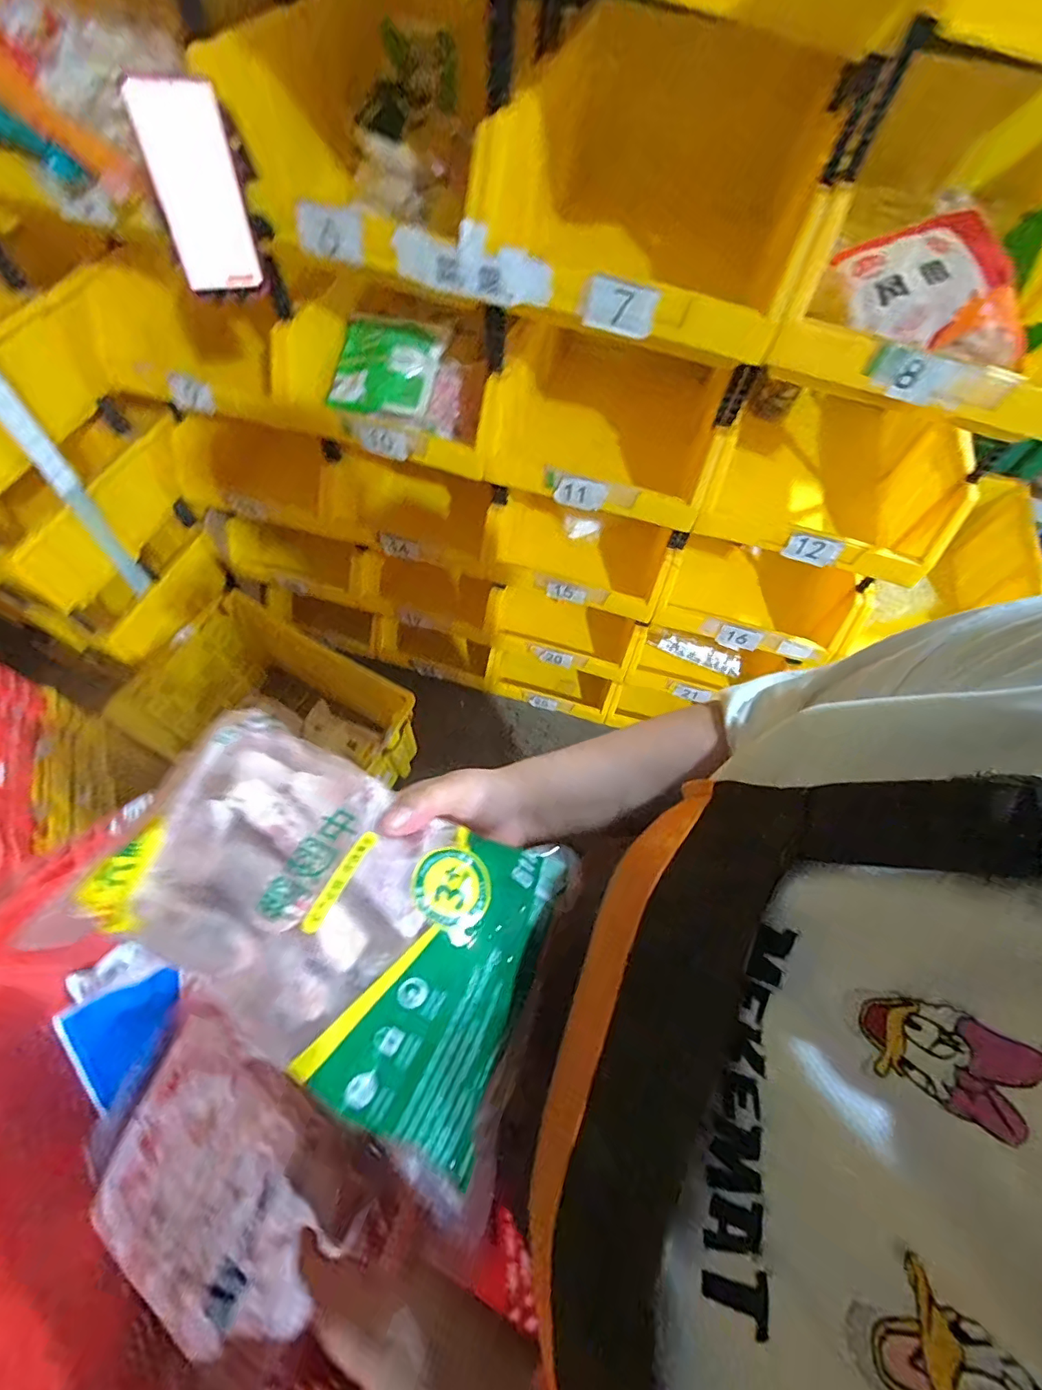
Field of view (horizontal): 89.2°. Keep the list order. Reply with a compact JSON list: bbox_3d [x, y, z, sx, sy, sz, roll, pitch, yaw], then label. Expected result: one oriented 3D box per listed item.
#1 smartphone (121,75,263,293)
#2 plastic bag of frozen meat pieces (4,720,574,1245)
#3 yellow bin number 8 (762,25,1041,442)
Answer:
[{"bbox_3d":[-0.317,-0.497,0.525,0.075,0.150,0.012,-16,54,-16],"label":"smartphone"},{"bbox_3d":[-0.101,0.120,0.294,0.240,0.064,0.167,20,63,7],"label":"plastic bag of frozen meat pieces"},{"bbox_3d":[0.525,-0.592,0.649,0.363,0.178,0.572,16,62,4],"label":"yellow bin number 8"}]

